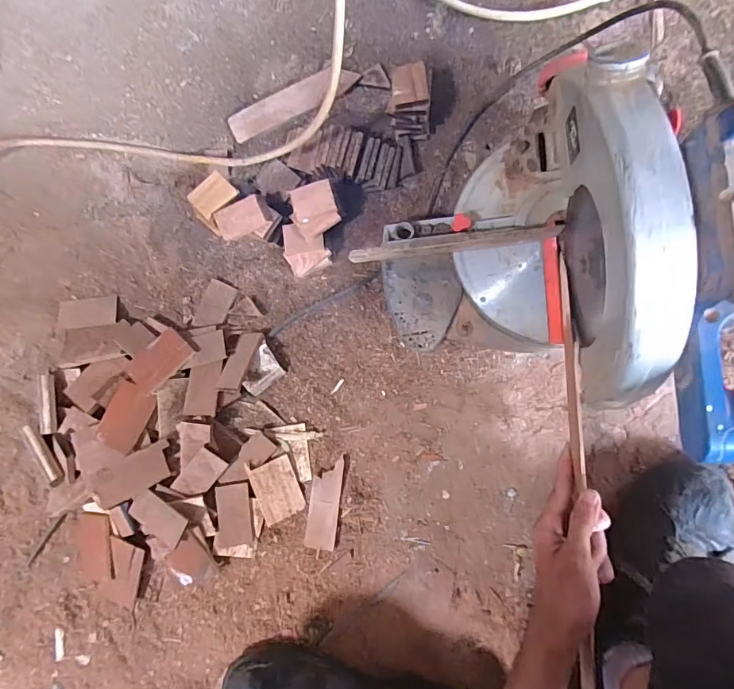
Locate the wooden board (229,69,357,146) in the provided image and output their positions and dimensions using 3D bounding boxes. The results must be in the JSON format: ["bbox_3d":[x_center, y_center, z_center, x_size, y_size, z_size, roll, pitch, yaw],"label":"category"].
[{"bbox_3d":[-0.089,-0.292,0.543,0.161,0.017,0.034,-21,87,5],"label":"wooden board"}]

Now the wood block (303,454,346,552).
[{"bbox_3d":[-0.051,0.187,0.526,0.036,0.010,0.103,6,90,6],"label":"wood block"}]

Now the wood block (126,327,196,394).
[{"bbox_3d":[-0.245,0.018,0.528,0.049,0.009,0.071,40,76,14],"label":"wood block"}]

